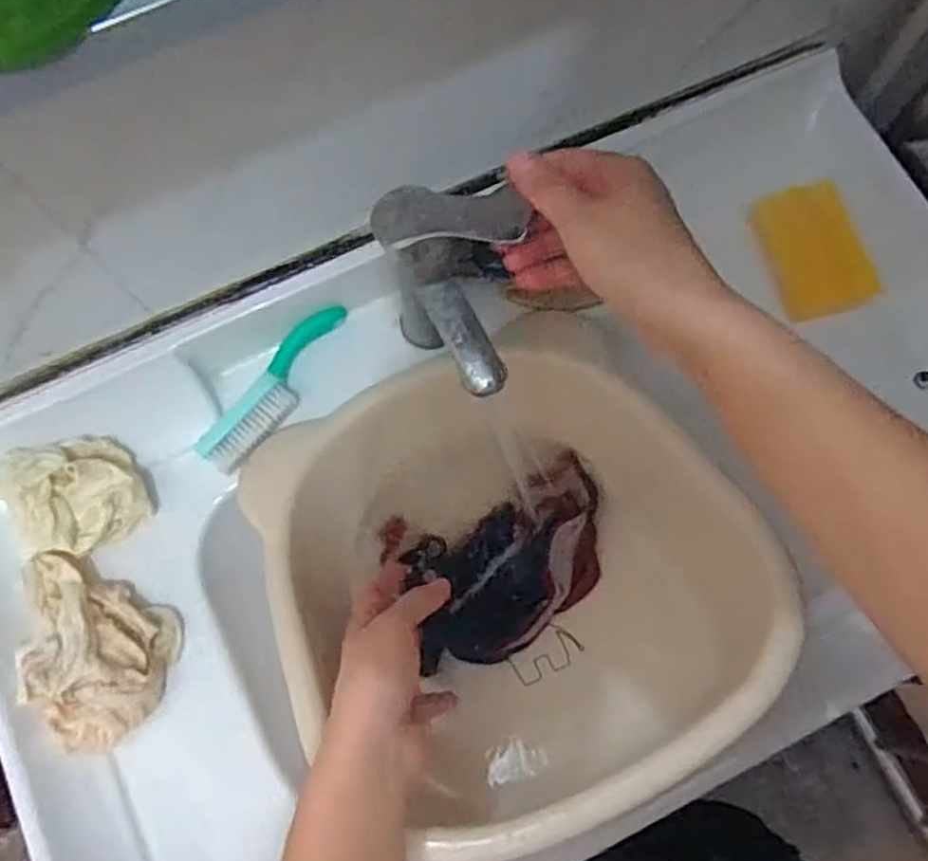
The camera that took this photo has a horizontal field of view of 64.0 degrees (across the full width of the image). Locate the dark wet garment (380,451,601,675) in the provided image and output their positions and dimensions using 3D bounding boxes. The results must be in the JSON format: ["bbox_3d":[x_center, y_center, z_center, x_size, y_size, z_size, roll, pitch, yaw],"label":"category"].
[{"bbox_3d":[0.035,0.104,0.592,0.174,0.037,0.129,-19,75,-5],"label":"dark wet garment"}]

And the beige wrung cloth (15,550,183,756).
[{"bbox_3d":[-0.257,0.147,0.526,0.083,0.069,0.140,-17,75,-4],"label":"beige wrung cloth"}]

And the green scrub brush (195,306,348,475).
[{"bbox_3d":[-0.149,-0.039,0.589,0.035,0.025,0.158,29,77,8],"label":"green scrub brush"}]

